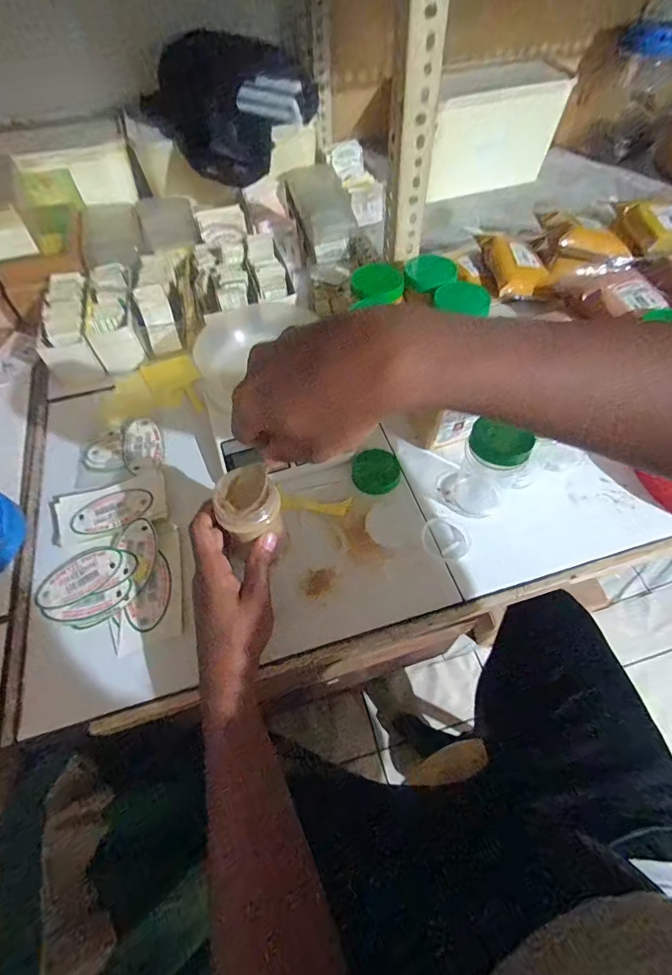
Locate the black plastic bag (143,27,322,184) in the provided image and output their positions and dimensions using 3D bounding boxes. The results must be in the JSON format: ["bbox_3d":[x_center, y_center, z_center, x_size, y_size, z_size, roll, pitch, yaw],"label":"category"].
[{"bbox_3d":[-0.138,-0.536,0.594,0.117,0.138,0.204,27,63,18],"label":"black plastic bag"}]

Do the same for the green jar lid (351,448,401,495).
[{"bbox_3d":[0.045,-0.018,0.479,0.053,0.015,0.050,-1,60,1],"label":"green jar lid"}]

